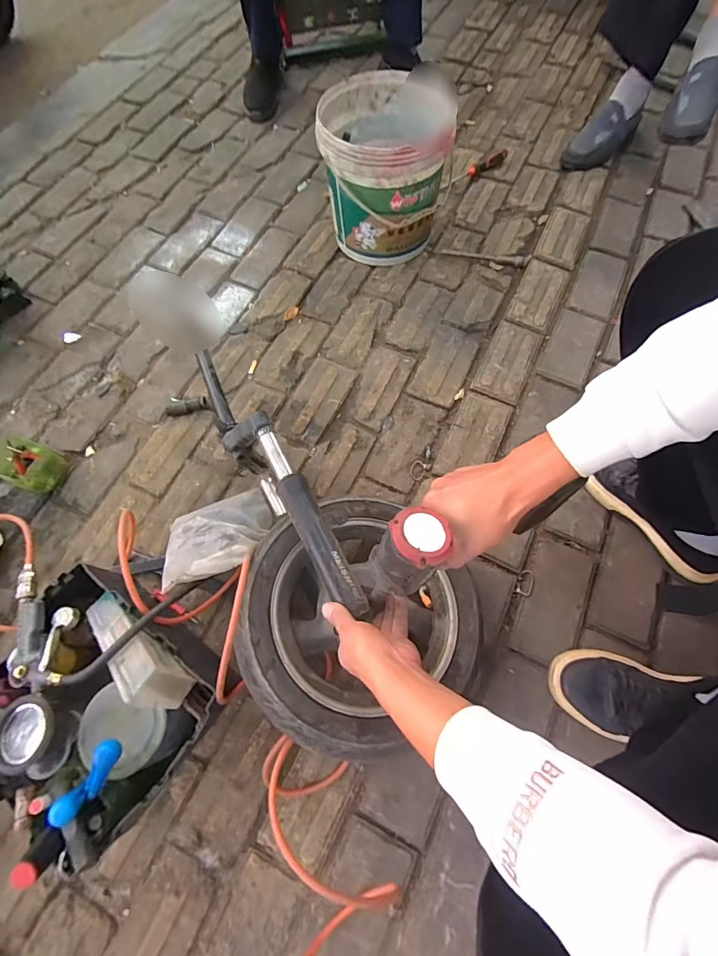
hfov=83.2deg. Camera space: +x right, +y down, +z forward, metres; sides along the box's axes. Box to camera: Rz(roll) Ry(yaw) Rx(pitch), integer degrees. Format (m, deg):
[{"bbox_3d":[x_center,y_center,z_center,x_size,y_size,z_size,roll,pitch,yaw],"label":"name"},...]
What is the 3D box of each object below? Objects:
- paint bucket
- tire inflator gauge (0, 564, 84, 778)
[{"bbox_3d":[0.061,-0.640,0.874,0.271,0.259,0.250,0,68,1],"label":"paint bucket"},{"bbox_3d":[-0.423,0.241,0.535,0.086,0.063,0.266,-15,70,-6],"label":"tire inflator gauge"}]

